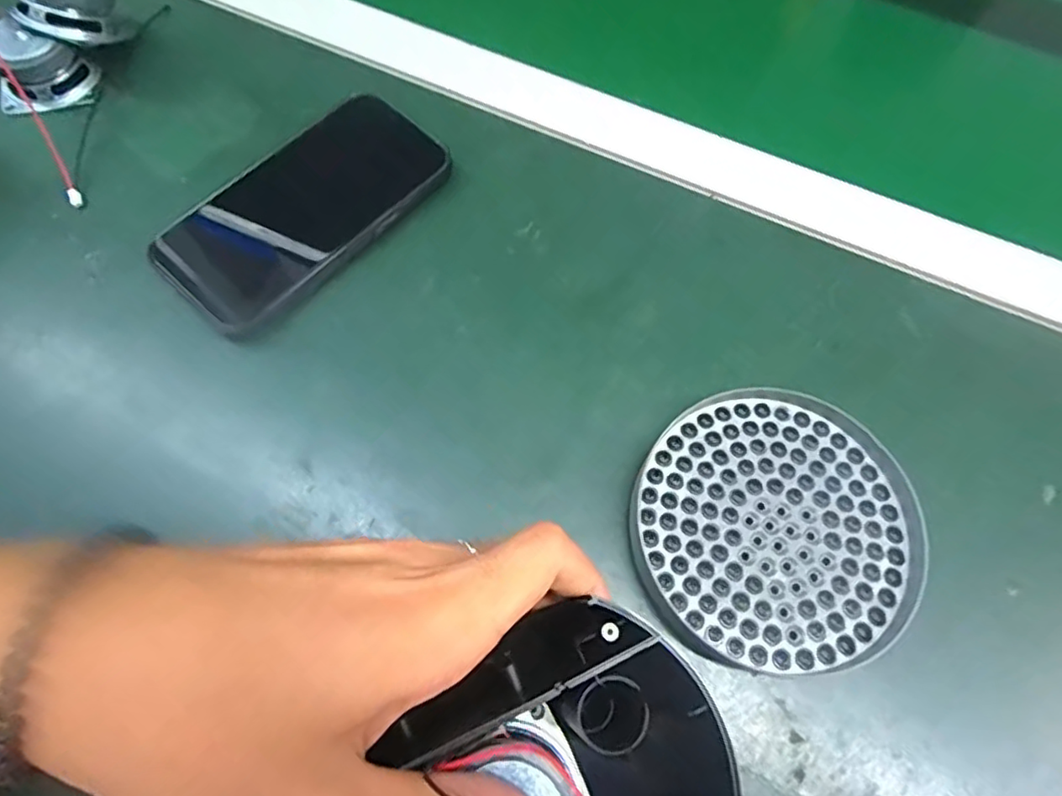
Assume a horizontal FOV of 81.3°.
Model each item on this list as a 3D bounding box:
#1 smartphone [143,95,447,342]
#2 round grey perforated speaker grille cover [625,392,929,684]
[{"bbox_3d":[-0.113,-0.096,0.313,0.074,0.008,0.144,40,72,14],"label":"smartphone"},{"bbox_3d":[0.102,0.053,0.262,0.113,0.019,0.113,11,68,4],"label":"round grey perforated speaker grille cover"}]

